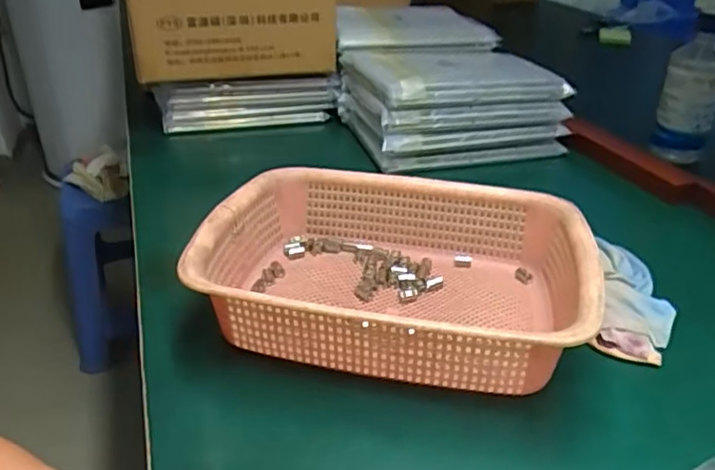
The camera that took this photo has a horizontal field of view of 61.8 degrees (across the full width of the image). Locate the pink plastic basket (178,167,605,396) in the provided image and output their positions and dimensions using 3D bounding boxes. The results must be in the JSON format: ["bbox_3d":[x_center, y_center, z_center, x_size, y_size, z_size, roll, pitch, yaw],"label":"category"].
[{"bbox_3d":[0.030,0.027,0.478,0.288,0.075,0.214,6,32,8],"label":"pink plastic basket"}]

